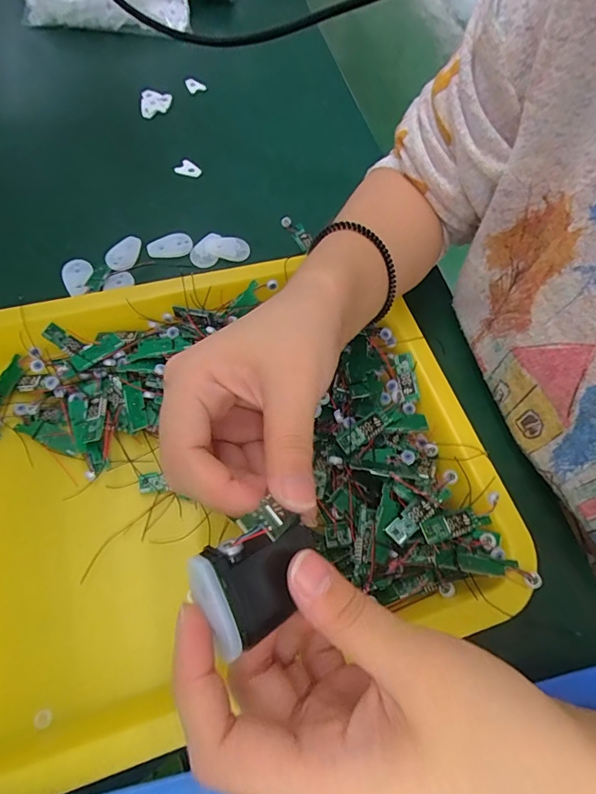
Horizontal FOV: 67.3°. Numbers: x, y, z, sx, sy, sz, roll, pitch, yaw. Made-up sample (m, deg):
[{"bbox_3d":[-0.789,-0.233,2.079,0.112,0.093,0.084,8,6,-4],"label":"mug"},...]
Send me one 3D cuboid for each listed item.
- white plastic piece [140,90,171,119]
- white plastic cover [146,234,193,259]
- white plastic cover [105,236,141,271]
[{"bbox_3d":[-0.147,-0.305,0.466,0.029,0.006,0.033,1,74,-11],"label":"white plastic piece"},{"bbox_3d":[-0.106,-0.125,0.369,0.036,0.006,0.017,-16,64,-12],"label":"white plastic cover"},{"bbox_3d":[-0.138,-0.116,0.359,0.018,0.008,0.034,27,63,11],"label":"white plastic cover"}]

